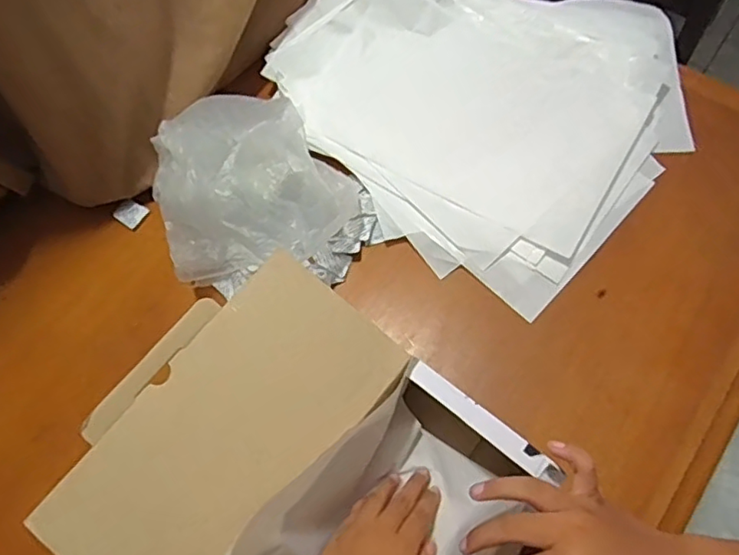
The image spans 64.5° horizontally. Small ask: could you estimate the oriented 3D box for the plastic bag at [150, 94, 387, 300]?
[{"bbox_3d":[-0.107,-0.092,0.588,0.213,0.111,0.198,-11,66,0],"label":"plastic bag"}]

